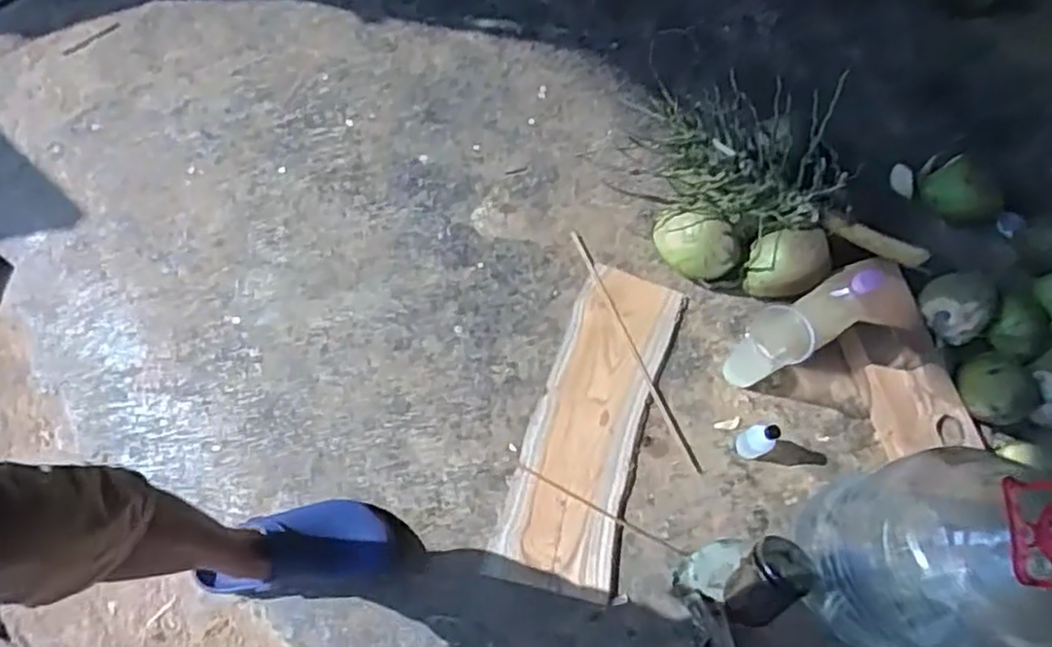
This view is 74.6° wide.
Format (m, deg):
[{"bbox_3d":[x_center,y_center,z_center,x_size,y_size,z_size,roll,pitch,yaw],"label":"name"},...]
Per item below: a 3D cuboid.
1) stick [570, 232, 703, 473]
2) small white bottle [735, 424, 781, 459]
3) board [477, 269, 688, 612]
[{"bbox_3d":[0.176,0.037,1.127,0.016,0.005,0.439,-23,74,-9],"label":"stick"},{"bbox_3d":[0.347,0.177,1.037,0.040,0.101,0.041,1,68,-2],"label":"small white bottle"},{"bbox_3d":[0.103,0.151,1.073,0.175,0.025,0.507,17,72,4],"label":"board"}]

